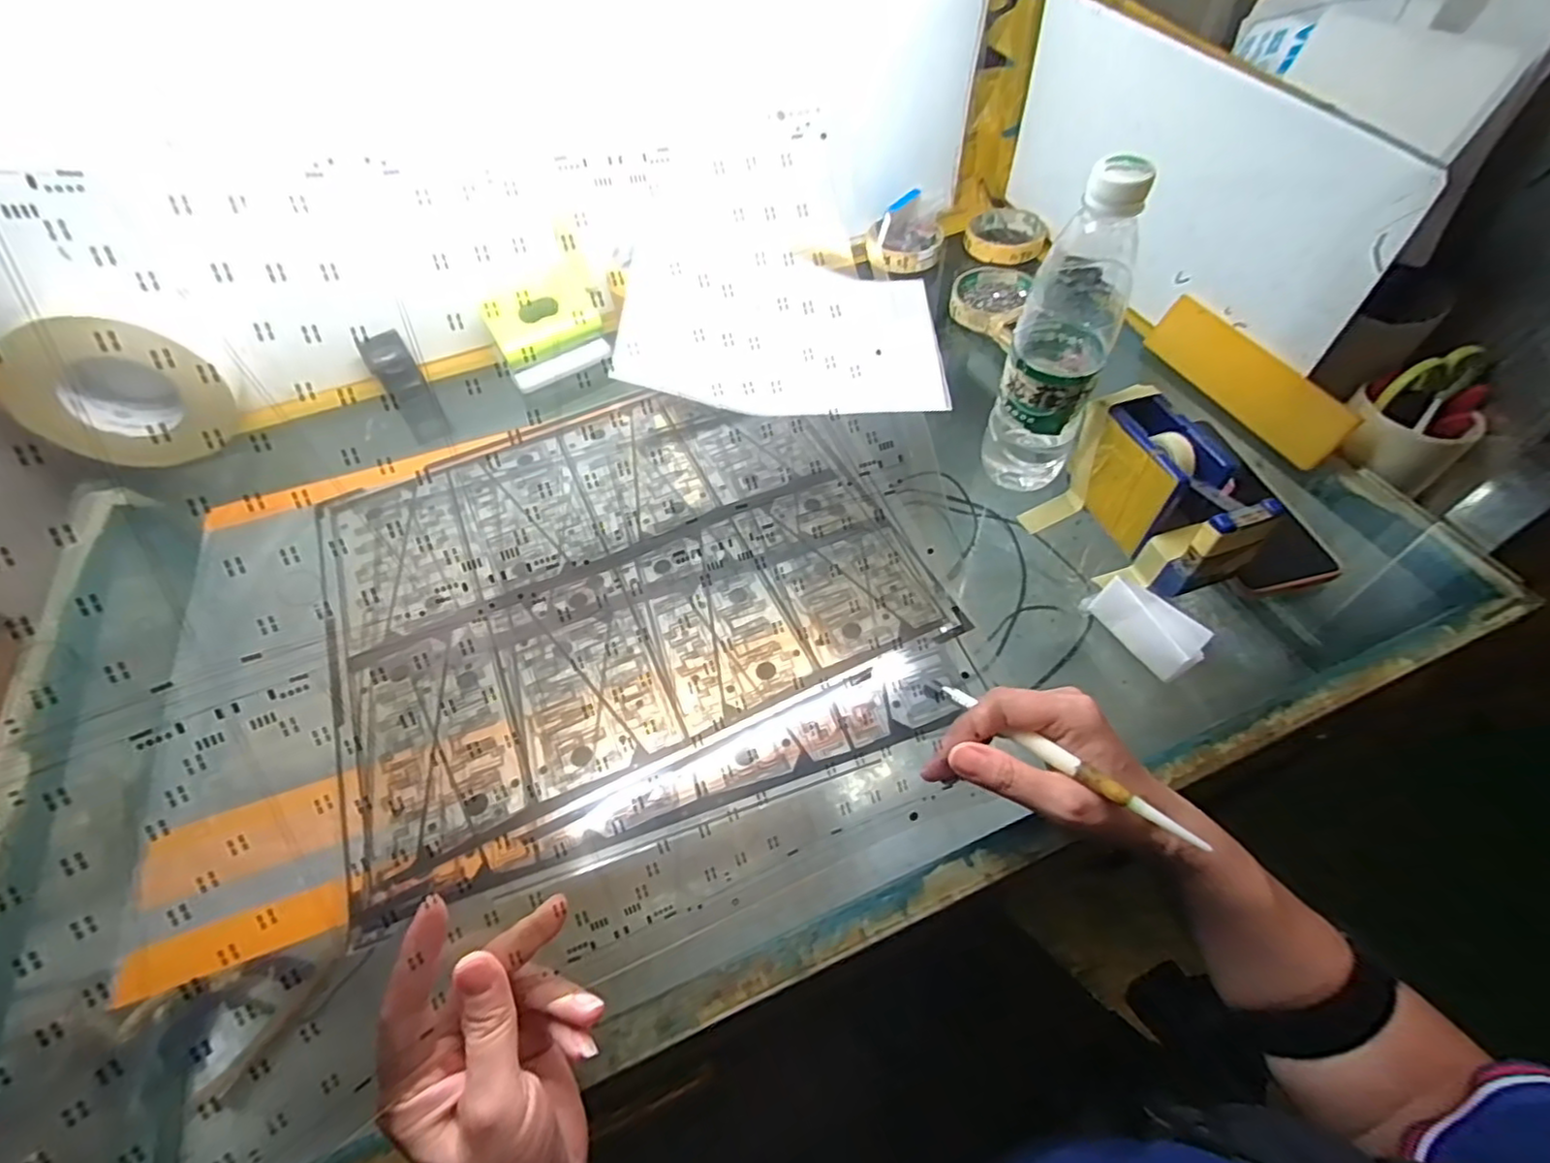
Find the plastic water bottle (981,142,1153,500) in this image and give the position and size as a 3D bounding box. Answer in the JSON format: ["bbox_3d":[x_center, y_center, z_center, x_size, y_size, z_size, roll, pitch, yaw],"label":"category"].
[{"bbox_3d":[0.195,-0.162,0.445,0.058,0.224,0.072,25,59,21],"label":"plastic water bottle"}]

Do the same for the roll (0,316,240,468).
[{"bbox_3d":[-0.543,-0.157,0.548,0.142,0.127,0.049,-29,57,-16],"label":"roll"}]

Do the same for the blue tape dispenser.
[{"bbox_3d":[0.267,-0.055,0.457,0.055,0.092,0.129,-17,54,-8],"label":"blue tape dispenser"}]

